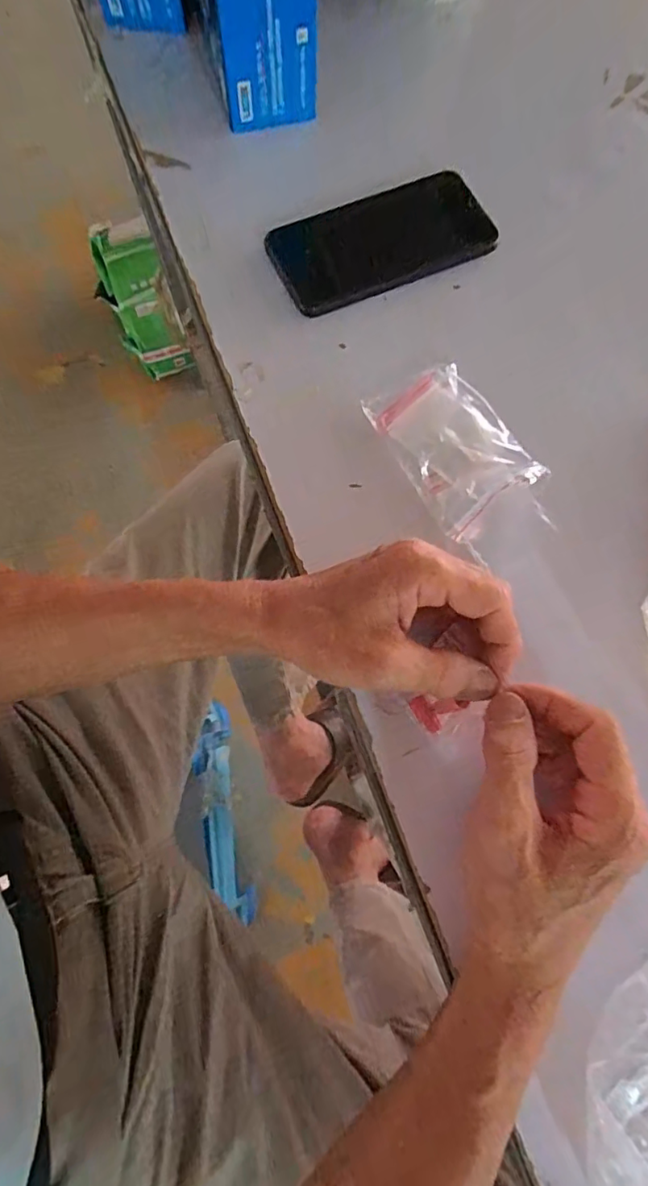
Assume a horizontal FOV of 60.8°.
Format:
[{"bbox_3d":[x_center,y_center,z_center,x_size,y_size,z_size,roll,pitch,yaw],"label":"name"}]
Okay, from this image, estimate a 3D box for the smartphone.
[{"bbox_3d":[0.041,-0.254,0.398,0.154,0.007,0.076,-24,82,-5],"label":"smartphone"}]

